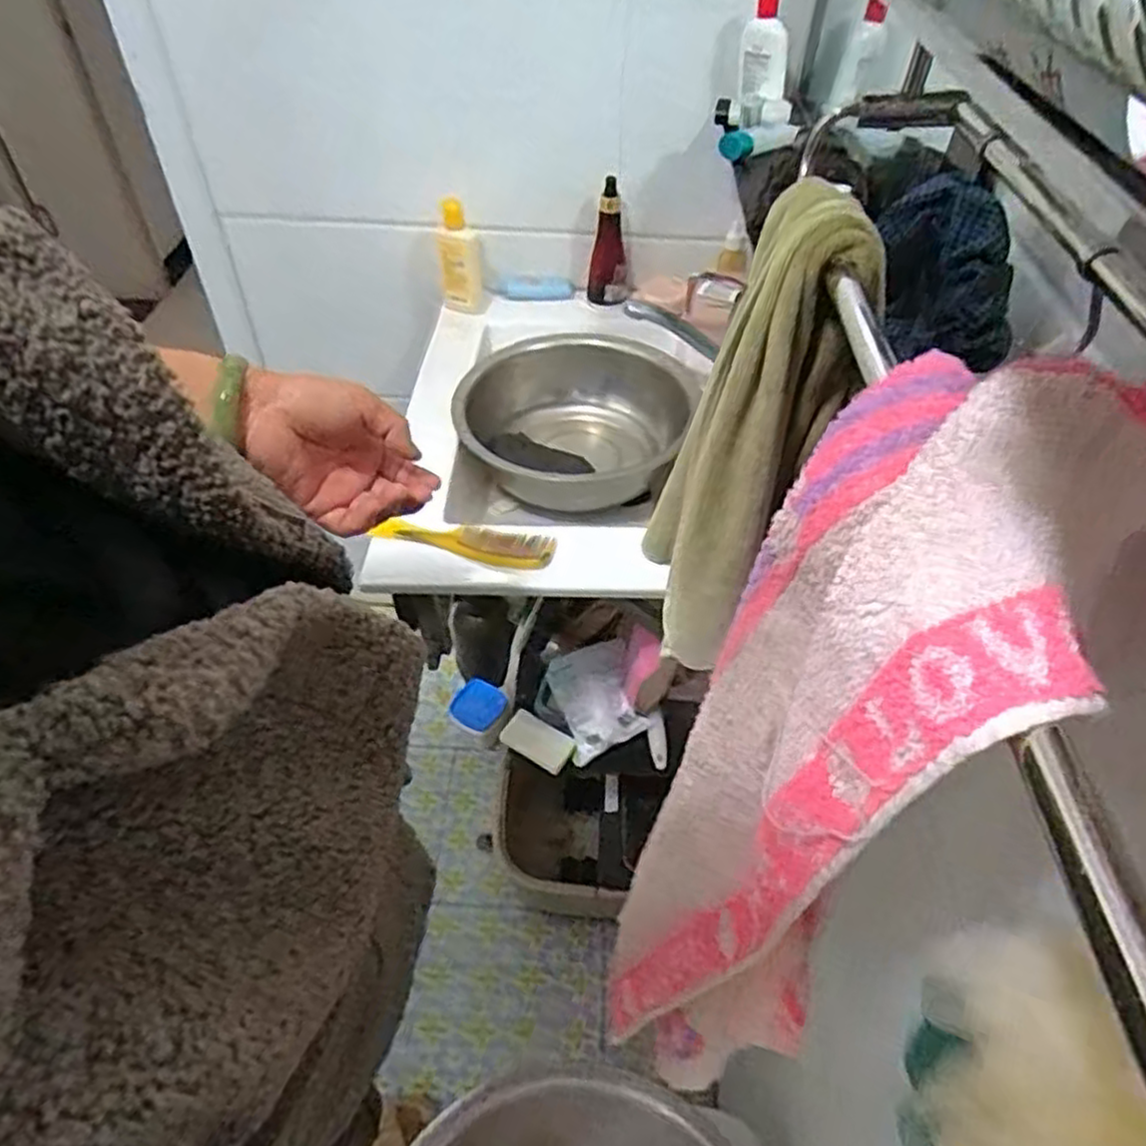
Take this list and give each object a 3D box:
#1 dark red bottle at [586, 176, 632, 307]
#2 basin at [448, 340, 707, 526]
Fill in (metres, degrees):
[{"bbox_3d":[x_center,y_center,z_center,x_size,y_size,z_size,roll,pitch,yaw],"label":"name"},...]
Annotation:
[{"bbox_3d":[0.050,-0.444,1.053,0.062,0.157,0.070,3,48,2],"label":"dark red bottle"},{"bbox_3d":[-0.005,-0.179,0.989,0.256,0.135,0.275,1,48,-1],"label":"basin"}]

